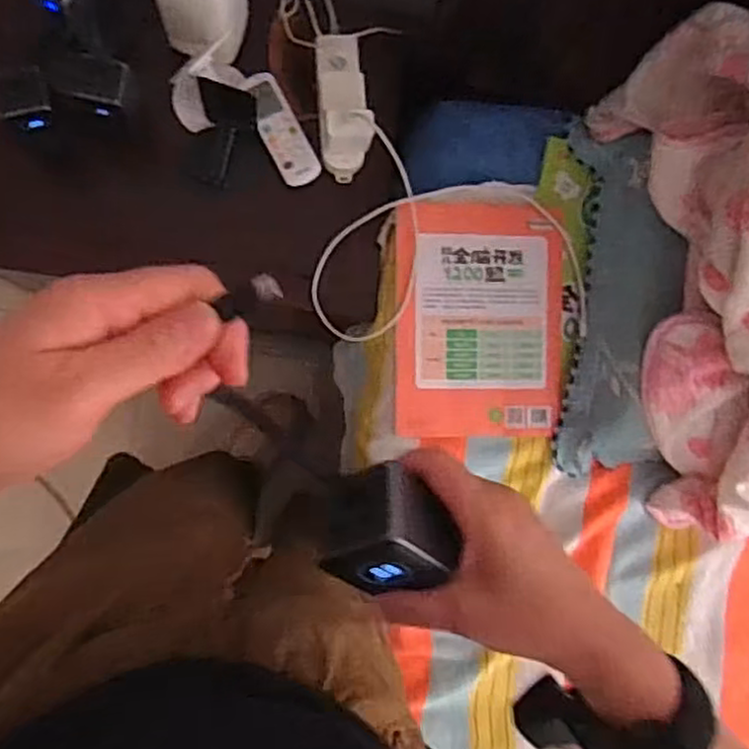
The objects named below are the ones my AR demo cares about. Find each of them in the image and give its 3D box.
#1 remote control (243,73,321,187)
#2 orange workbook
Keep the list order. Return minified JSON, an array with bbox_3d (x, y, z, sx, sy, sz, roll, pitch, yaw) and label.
[{"bbox_3d":[-0.115,-0.299,0.871,0.047,0.014,0.138,-29,91,-8],"label":"remote control"},{"bbox_3d":[0.129,-0.065,0.856,0.203,0.014,0.275,0,87,-8],"label":"orange workbook"}]

